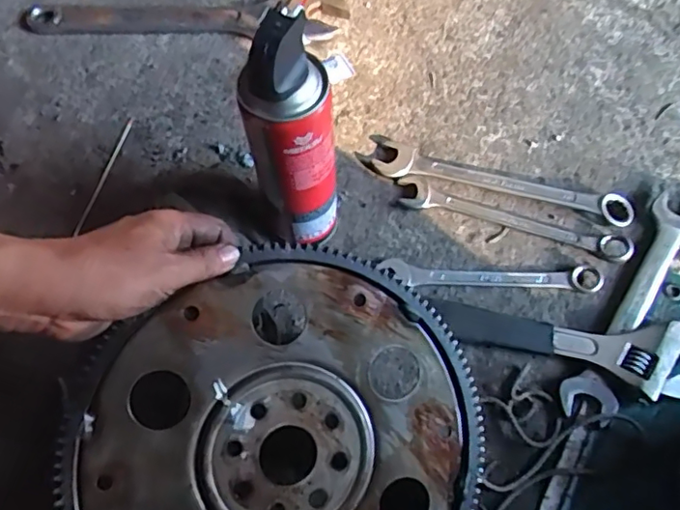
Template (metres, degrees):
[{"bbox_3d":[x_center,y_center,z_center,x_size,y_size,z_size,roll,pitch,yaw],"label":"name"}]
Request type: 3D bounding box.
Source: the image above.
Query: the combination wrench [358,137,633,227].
[{"bbox_3d":[0.150,-0.071,0.579,0.266,0.011,0.044,17,64,7],"label":"combination wrench"}]

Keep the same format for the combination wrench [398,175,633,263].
[{"bbox_3d":[0.164,-0.034,0.563,0.219,0.011,0.033,17,63,6],"label":"combination wrench"}]

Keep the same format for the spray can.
[{"bbox_3d":[-0.034,-0.074,0.455,0.060,0.243,0.055,1,63,-2],"label":"spray can"}]

